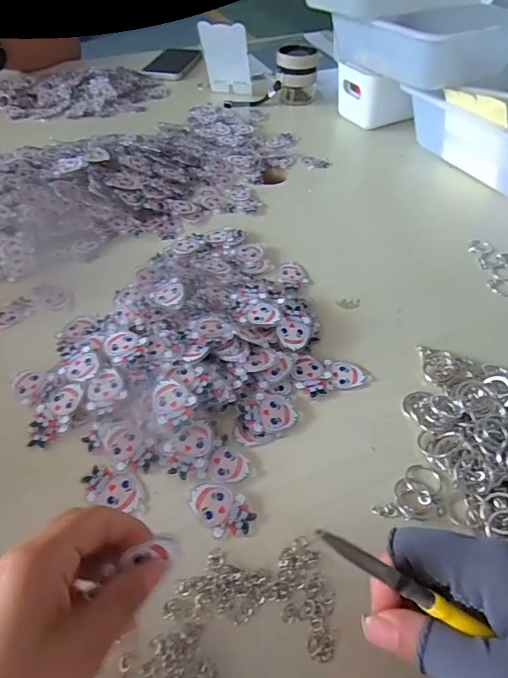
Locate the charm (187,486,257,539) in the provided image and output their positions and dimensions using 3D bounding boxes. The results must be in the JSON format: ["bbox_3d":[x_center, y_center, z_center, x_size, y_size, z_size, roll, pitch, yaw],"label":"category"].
[{"bbox_3d":[-0.021,0.110,0.296,0.030,0.004,0.043,-35,56,-28],"label":"charm"}]

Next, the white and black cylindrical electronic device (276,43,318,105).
[{"bbox_3d":[0.071,-0.436,0.747,0.067,0.070,0.058,5,48,5],"label":"white and black cylindrical electronic device"}]

